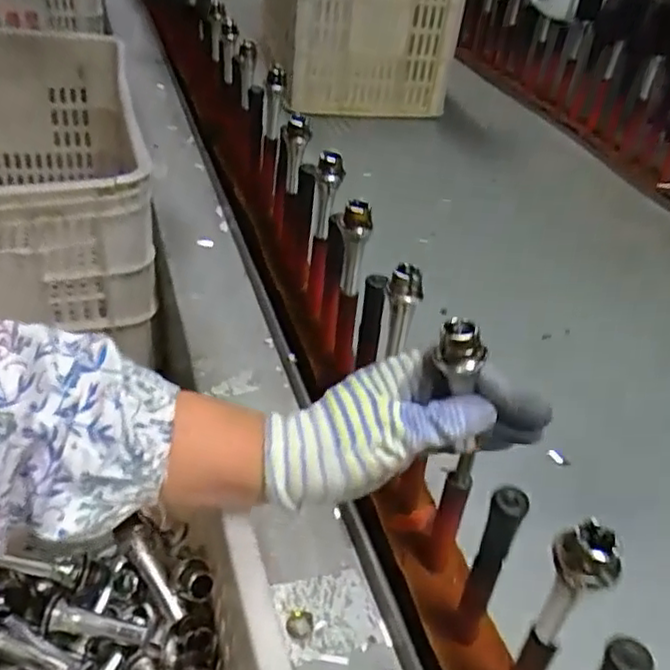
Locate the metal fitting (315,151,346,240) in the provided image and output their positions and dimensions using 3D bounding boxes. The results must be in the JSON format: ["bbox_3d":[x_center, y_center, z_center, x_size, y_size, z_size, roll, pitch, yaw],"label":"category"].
[{"bbox_3d":[-0.006,-0.123,0.609,0.023,0.077,0.025,6,41,-1],"label":"metal fitting"}]

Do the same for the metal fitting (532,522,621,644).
[{"bbox_3d":[0.109,0.121,0.322,0.021,0.084,0.026,-22,49,-29],"label":"metal fitting"}]

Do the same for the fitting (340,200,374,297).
[{"bbox_3d":[0.015,-0.068,0.542,0.023,0.089,0.017,6,41,-1],"label":"fitting"}]

